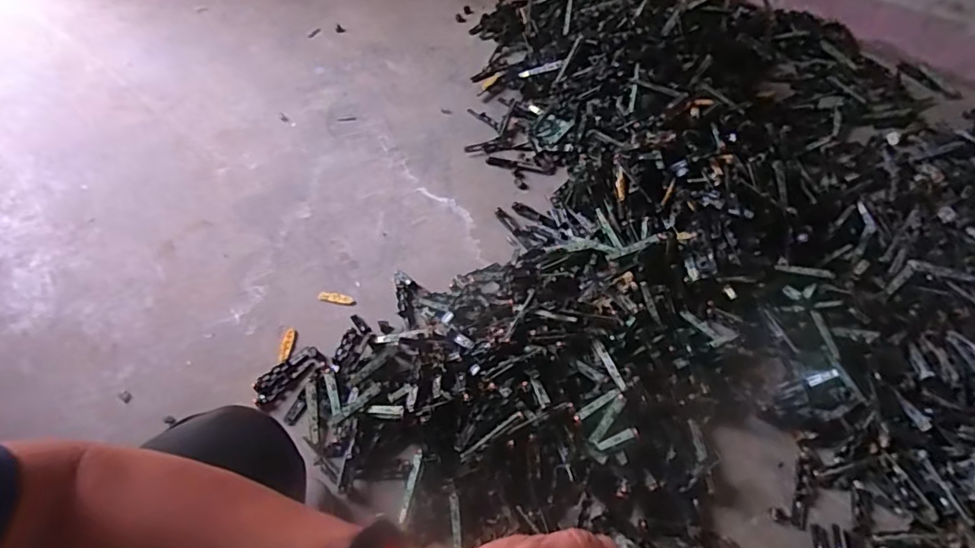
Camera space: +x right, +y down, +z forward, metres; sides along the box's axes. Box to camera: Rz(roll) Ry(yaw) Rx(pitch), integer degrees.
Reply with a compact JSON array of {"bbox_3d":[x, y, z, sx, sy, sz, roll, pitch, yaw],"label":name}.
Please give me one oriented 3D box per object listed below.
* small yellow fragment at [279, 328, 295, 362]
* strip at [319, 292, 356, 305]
[{"bbox_3d":[-0.340,0.120,0.920,0.018,0.007,0.061,1,57,0],"label":"small yellow fragment"},{"bbox_3d":[-0.266,0.043,0.961,0.065,0.004,0.019,7,57,4],"label":"strip"}]

